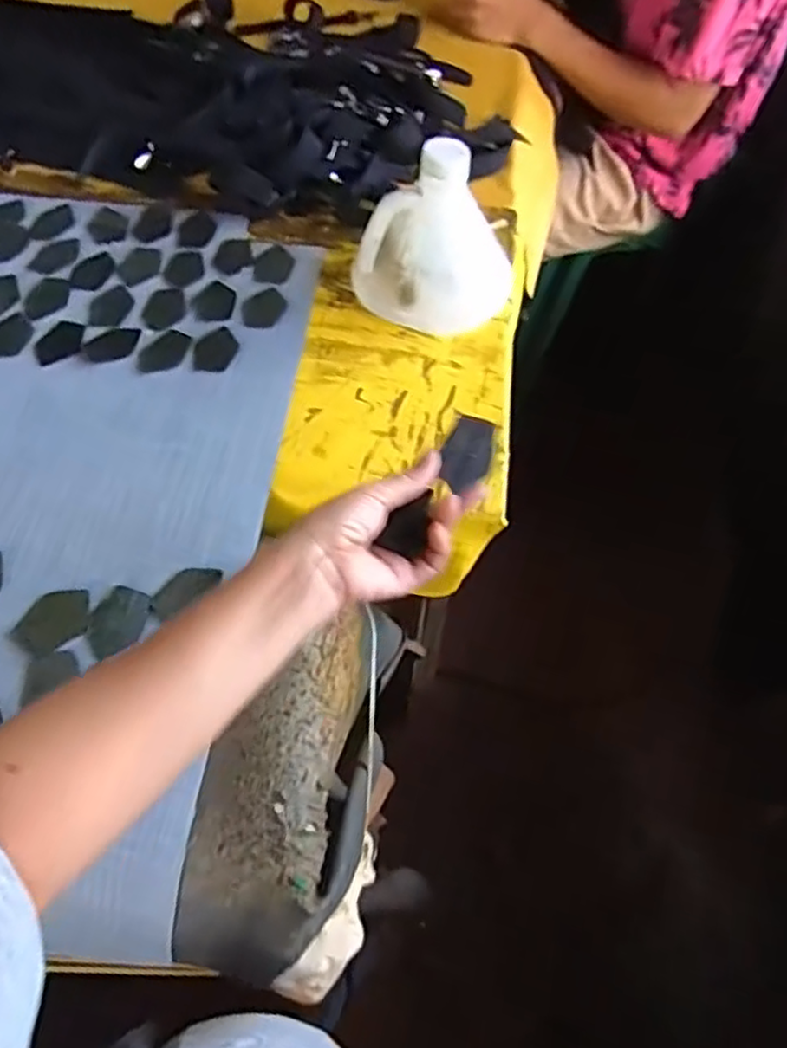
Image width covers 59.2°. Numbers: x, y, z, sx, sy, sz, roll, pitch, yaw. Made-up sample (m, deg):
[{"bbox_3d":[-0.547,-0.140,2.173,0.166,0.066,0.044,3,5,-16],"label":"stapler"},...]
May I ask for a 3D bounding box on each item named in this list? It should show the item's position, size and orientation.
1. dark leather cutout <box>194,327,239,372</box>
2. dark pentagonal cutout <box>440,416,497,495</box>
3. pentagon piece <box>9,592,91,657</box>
[{"bbox_3d":[-0.164,-0.162,0.643,0.035,0.004,0.053,10,59,3],"label":"dark leather cutout"},{"bbox_3d":[0.050,-0.046,0.466,0.031,0.004,0.050,20,90,7],"label":"dark pentagonal cutout"},{"bbox_3d":[-0.241,0.069,0.493,0.053,0.004,0.036,-37,85,-23],"label":"pentagon piece"}]

